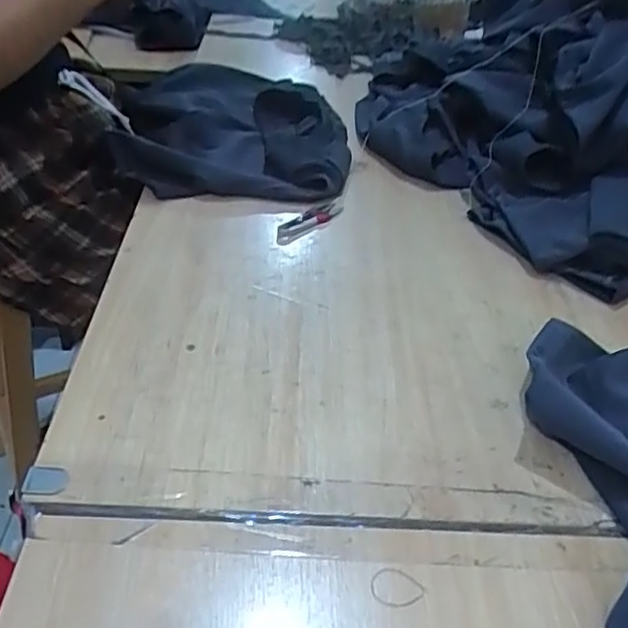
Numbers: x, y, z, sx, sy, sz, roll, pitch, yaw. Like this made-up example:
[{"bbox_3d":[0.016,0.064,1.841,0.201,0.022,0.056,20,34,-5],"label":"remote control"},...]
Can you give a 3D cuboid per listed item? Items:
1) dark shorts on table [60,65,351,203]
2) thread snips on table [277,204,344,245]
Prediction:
[{"bbox_3d":[-0.139,-0.260,0.886,0.354,0.066,0.349,2,39,-7],"label":"dark shorts on table"},{"bbox_3d":[-0.008,-0.103,0.736,0.027,0.006,0.106,32,45,28],"label":"thread snips on table"}]

